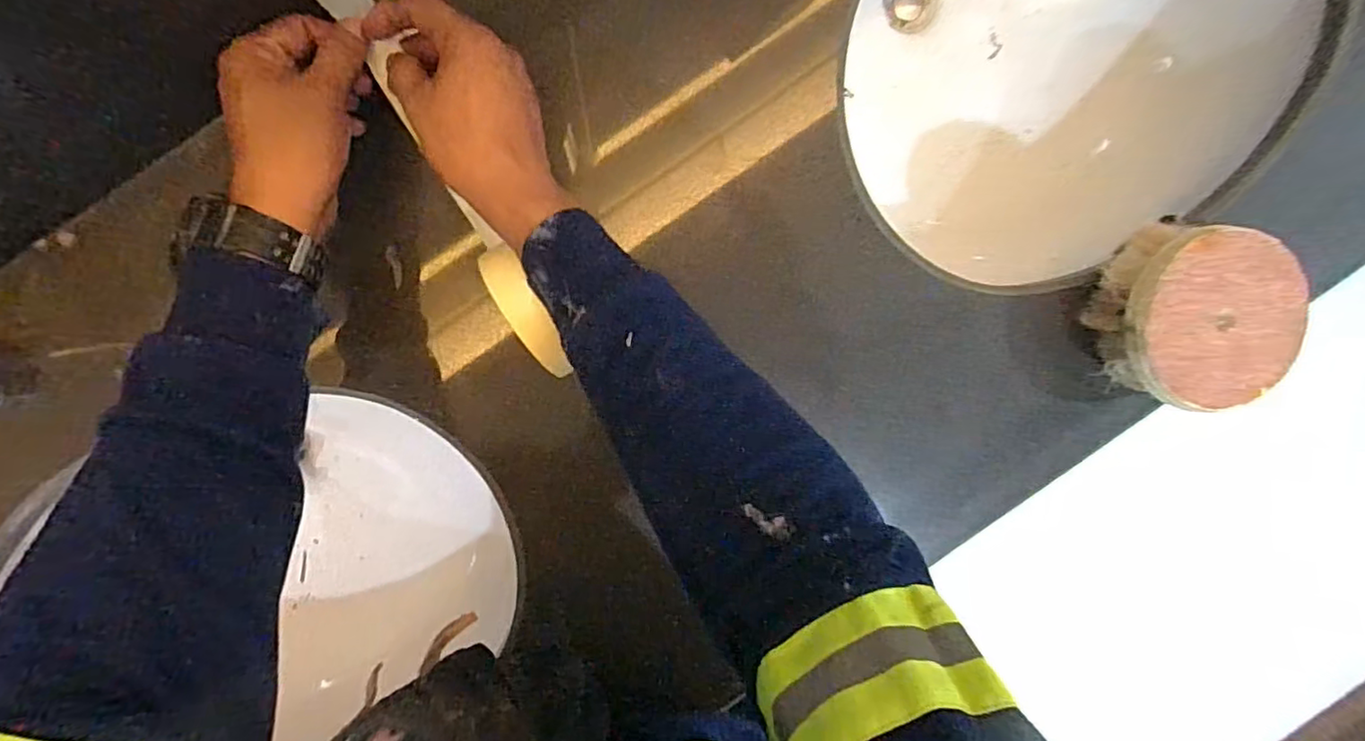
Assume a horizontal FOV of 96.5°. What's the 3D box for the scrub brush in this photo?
[{"bbox_3d":[0.386,-0.037,0.459,0.130,0.058,0.131,11,96,-8],"label":"scrub brush"}]

